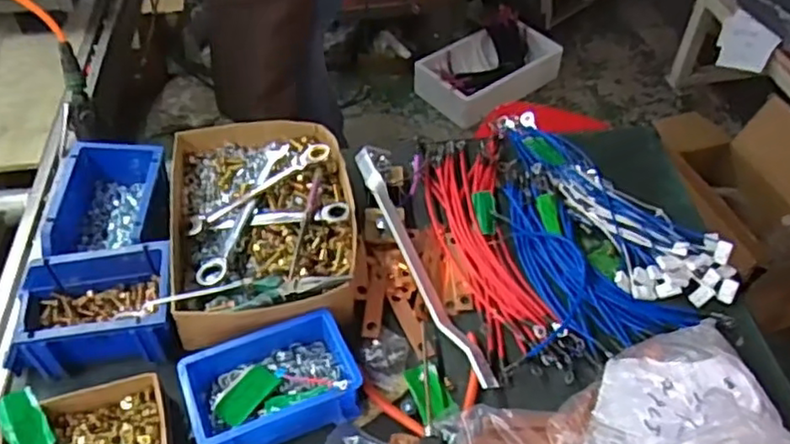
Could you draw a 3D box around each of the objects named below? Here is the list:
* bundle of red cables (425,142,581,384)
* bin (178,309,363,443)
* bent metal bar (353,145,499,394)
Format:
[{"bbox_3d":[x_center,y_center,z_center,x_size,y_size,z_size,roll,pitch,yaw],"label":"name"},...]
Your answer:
[{"bbox_3d":[0.105,0.025,0.758,0.101,0.013,0.334,-9,49,-7],"label":"bundle of red cables"},{"bbox_3d":[-0.114,0.148,0.616,0.149,0.051,0.113,-20,51,-16],"label":"bin"},{"bbox_3d":[0.025,0.039,0.717,0.027,0.042,0.314,-19,51,-15],"label":"bent metal bar"}]

